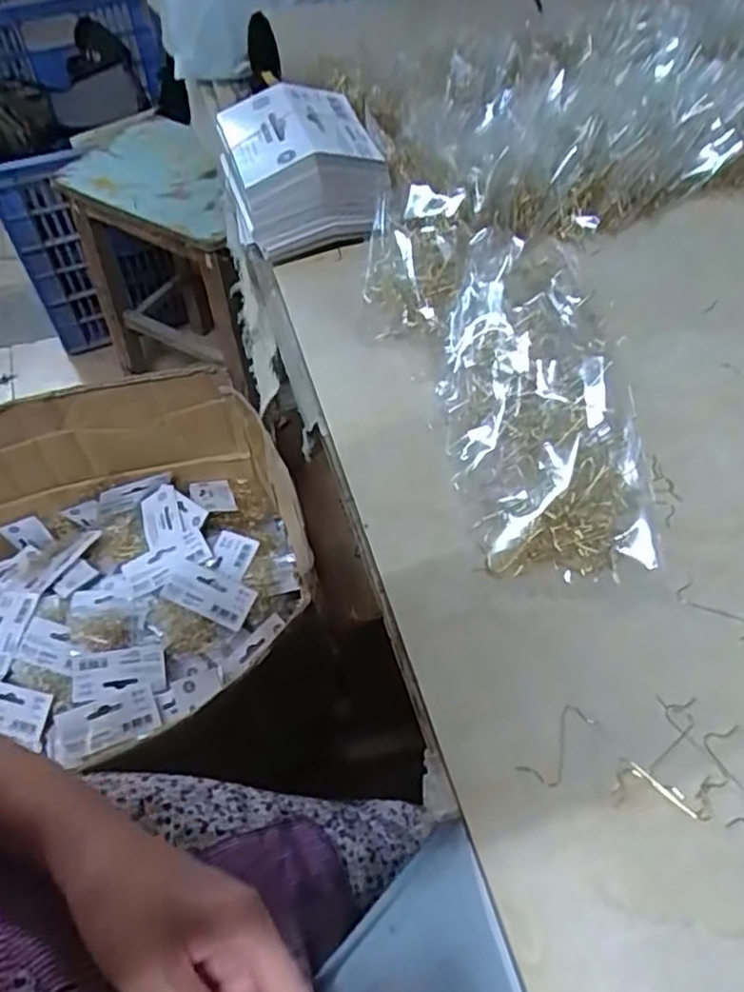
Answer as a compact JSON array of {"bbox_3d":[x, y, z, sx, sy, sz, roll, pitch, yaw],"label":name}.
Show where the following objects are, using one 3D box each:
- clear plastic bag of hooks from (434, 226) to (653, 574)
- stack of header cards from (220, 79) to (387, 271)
[{"bbox_3d":[0.093,-0.066,0.392,0.104,0.036,0.238,-1,54,0],"label":"clear plastic bag of hooks"},{"bbox_3d":[-0.049,-0.229,0.489,0.103,0.073,0.119,-12,55,-8],"label":"stack of header cards"}]

